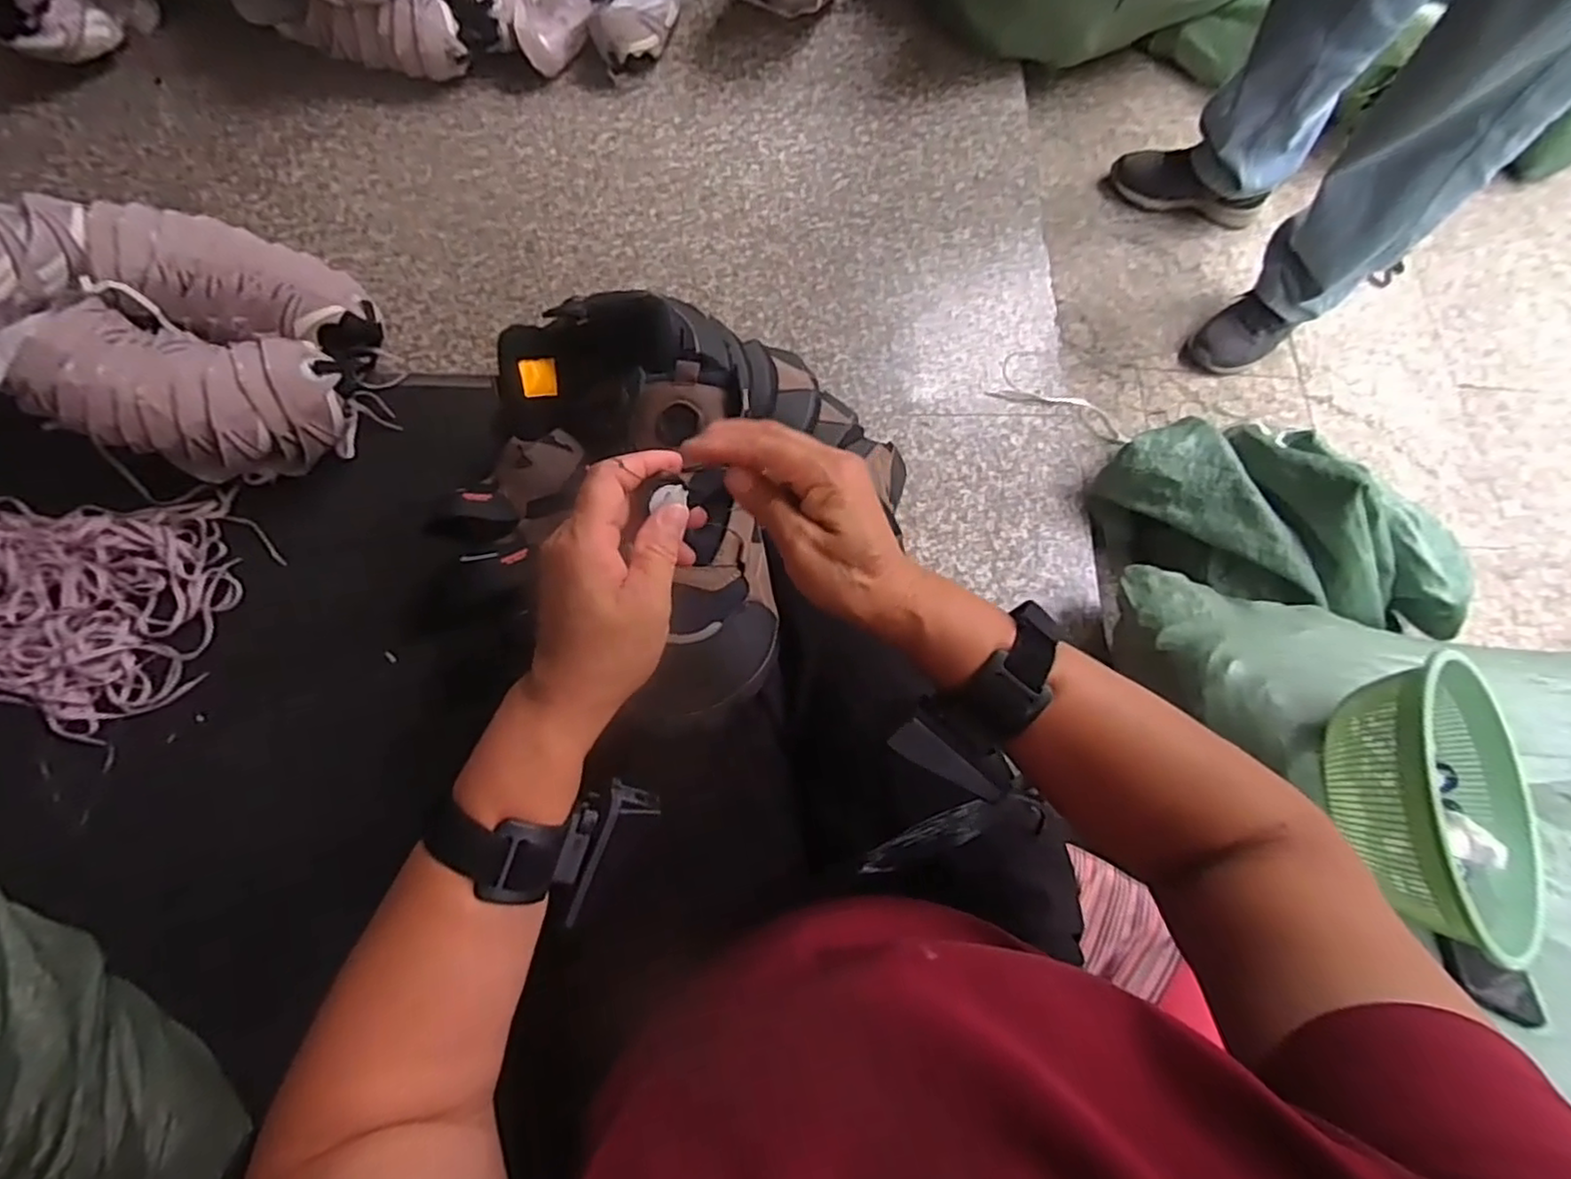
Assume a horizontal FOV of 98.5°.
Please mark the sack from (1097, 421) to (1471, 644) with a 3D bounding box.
[{"bbox_3d":[0.665,-0.092,0.901,0.458,0.203,0.219,10,72,1],"label":"sack"}]

